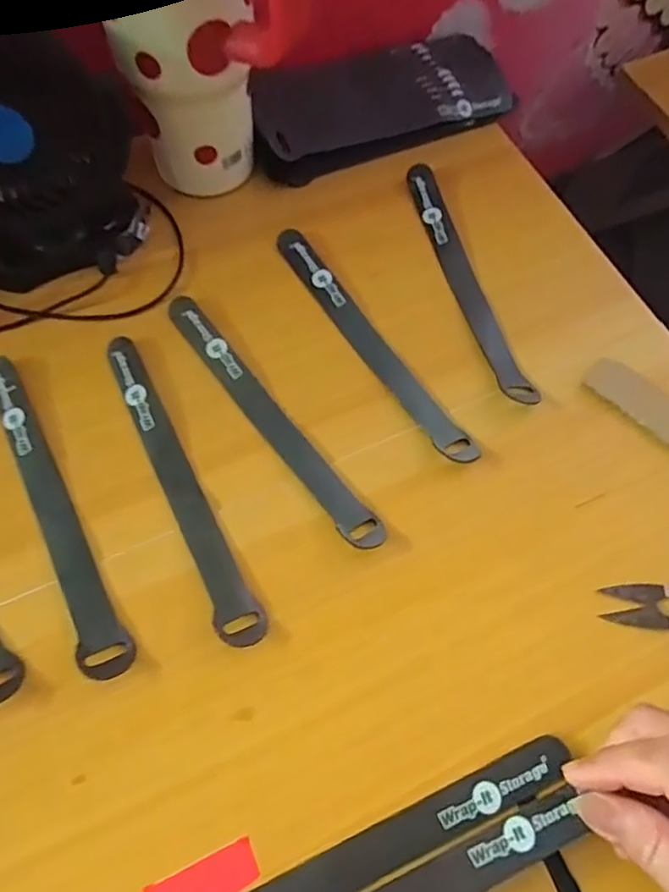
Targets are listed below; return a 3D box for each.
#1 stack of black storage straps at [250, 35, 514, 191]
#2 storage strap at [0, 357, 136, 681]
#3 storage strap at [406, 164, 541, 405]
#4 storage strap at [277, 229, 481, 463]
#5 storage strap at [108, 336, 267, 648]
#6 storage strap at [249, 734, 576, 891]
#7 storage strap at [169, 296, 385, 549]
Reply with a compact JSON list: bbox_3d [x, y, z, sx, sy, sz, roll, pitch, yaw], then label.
[{"bbox_3d":[0.033,-0.257,0.432,0.198,0.029,0.079,-26,71,-12],"label":"stack of black storage straps"},{"bbox_3d":[-0.154,0.030,0.318,0.021,0.014,0.197,-27,71,-13],"label":"storage strap"},{"bbox_3d":[0.086,-0.109,0.388,0.020,0.011,0.190,-14,68,-8],"label":"storage strap"},{"bbox_3d":[0.021,-0.066,0.368,0.020,0.012,0.195,-32,72,-14],"label":"storage strap"},{"bbox_3d":[-0.088,0.017,0.326,0.022,0.011,0.195,-26,71,-12],"label":"storage strap"},{"bbox_3d":[0.019,0.181,0.262,0.194,0.008,0.022,-20,69,-10],"label":"storage strap"},{"bbox_3d":[-0.039,-0.020,0.343,0.020,0.011,0.195,-34,73,-15],"label":"storage strap"}]

